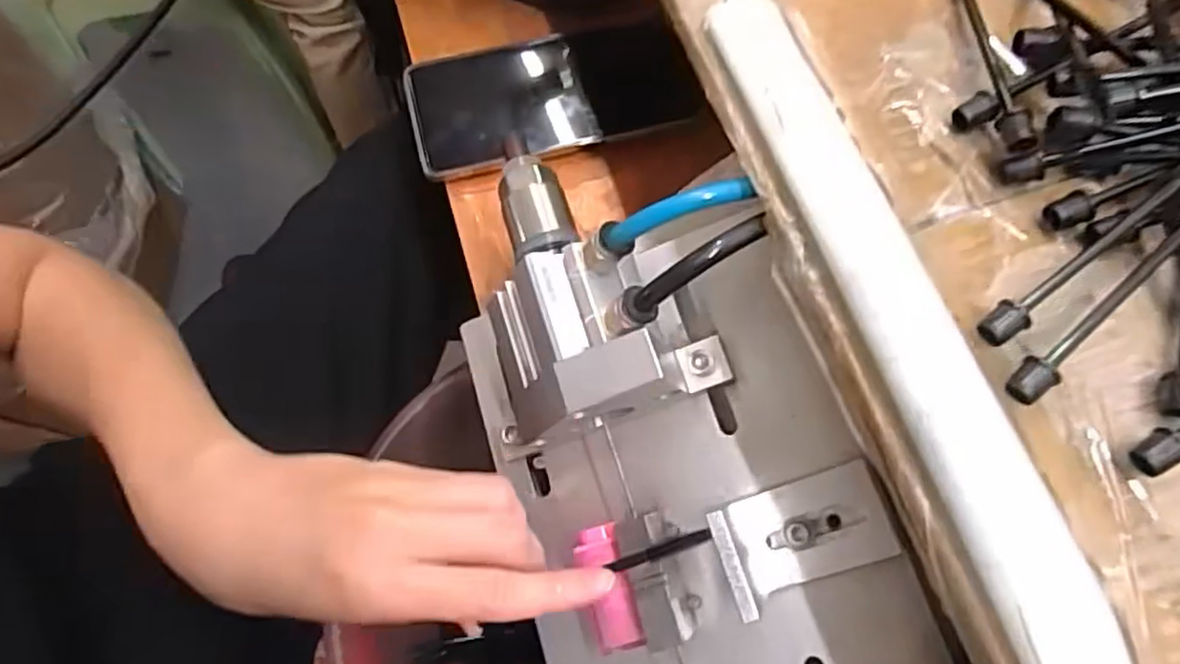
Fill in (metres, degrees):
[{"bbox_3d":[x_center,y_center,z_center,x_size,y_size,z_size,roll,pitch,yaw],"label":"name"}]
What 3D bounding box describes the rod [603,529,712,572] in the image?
[{"bbox_3d":[0.025,0.079,0.251,0.041,0.004,0.005,-26,72,22],"label":"rod"}]

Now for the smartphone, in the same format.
[{"bbox_3d":[-0.024,-0.136,0.400,0.155,0.013,0.076,-13,72,-2],"label":"smartphone"}]

